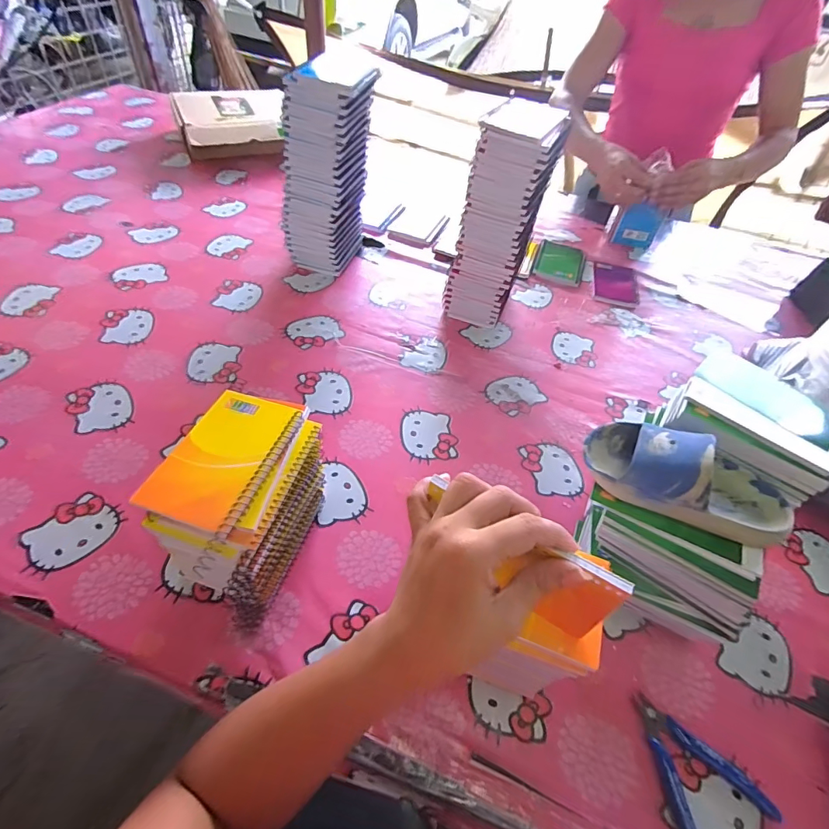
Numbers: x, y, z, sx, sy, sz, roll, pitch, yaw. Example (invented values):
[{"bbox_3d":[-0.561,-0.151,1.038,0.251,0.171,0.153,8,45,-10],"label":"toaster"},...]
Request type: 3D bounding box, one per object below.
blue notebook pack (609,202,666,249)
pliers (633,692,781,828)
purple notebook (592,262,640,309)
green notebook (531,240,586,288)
[{"bbox_3d":[0.469,-0.397,0.954,0.087,0.085,0.015,21,51,10],"label":"blue notebook pack"},{"bbox_3d":[0.230,0.296,0.378,0.087,0.016,0.111,-20,56,-21],"label":"pliers"},{"bbox_3d":[0.392,-0.254,0.883,0.087,0.011,0.150,16,51,6],"label":"purple notebook"},{"bbox_3d":[0.290,-0.305,0.897,0.092,0.009,0.143,19,51,9],"label":"green notebook"}]

